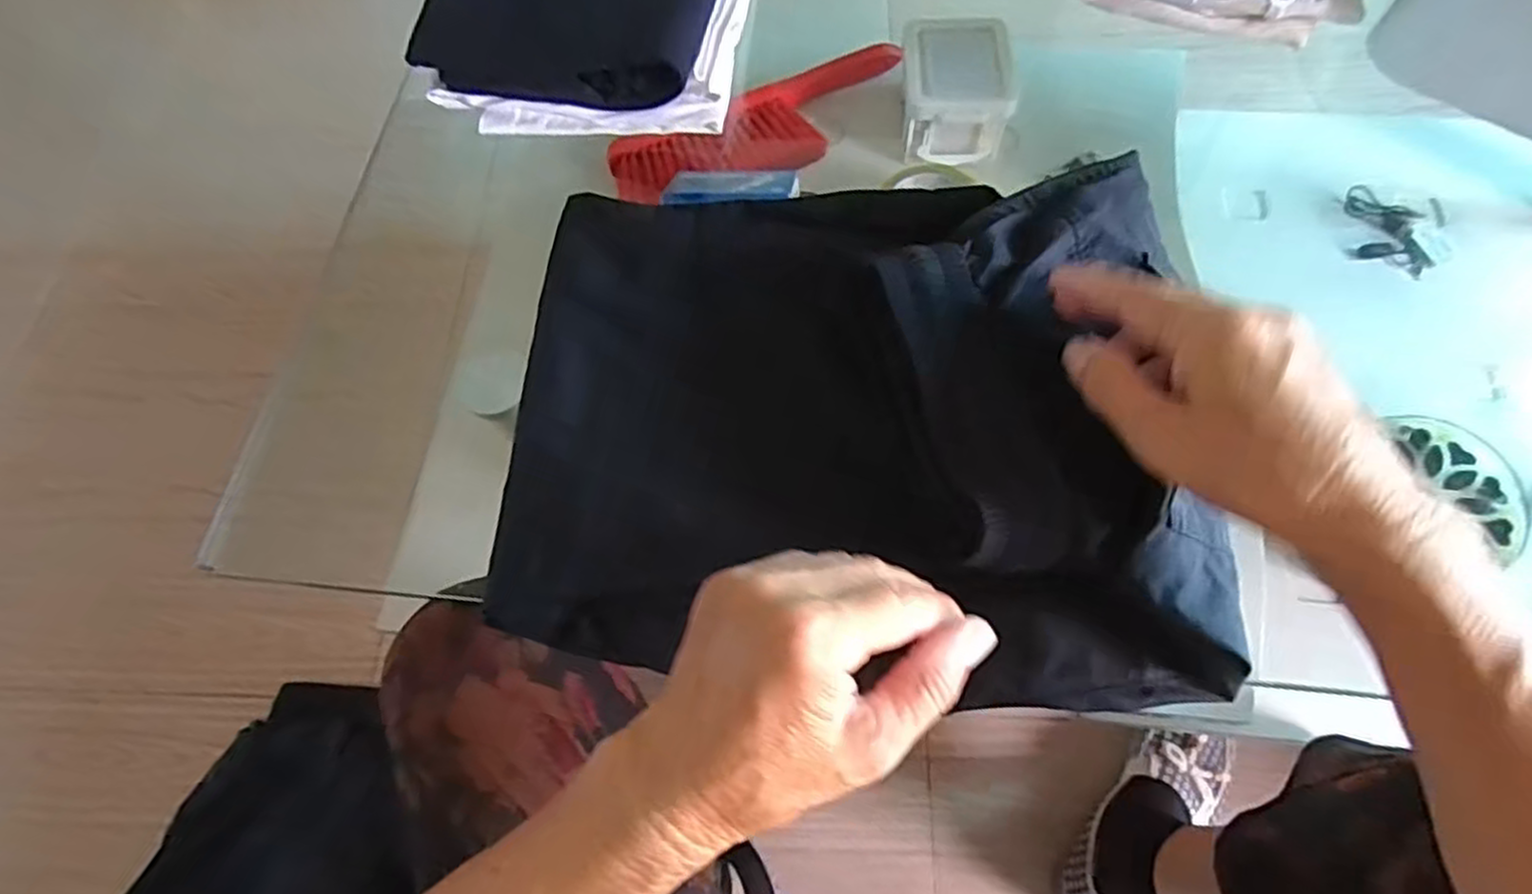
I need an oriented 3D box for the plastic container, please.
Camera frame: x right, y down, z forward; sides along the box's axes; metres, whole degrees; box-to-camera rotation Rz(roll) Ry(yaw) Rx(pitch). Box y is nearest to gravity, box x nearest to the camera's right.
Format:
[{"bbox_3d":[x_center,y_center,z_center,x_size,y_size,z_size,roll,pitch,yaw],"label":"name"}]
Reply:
[{"bbox_3d":[0.174,-0.331,0.679,0.095,0.065,0.116,2,66,4],"label":"plastic container"}]

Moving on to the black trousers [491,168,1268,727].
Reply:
[{"bbox_3d":[0.039,-0.020,0.378,0.338,0.096,0.263,2,66,4],"label":"black trousers"}]

